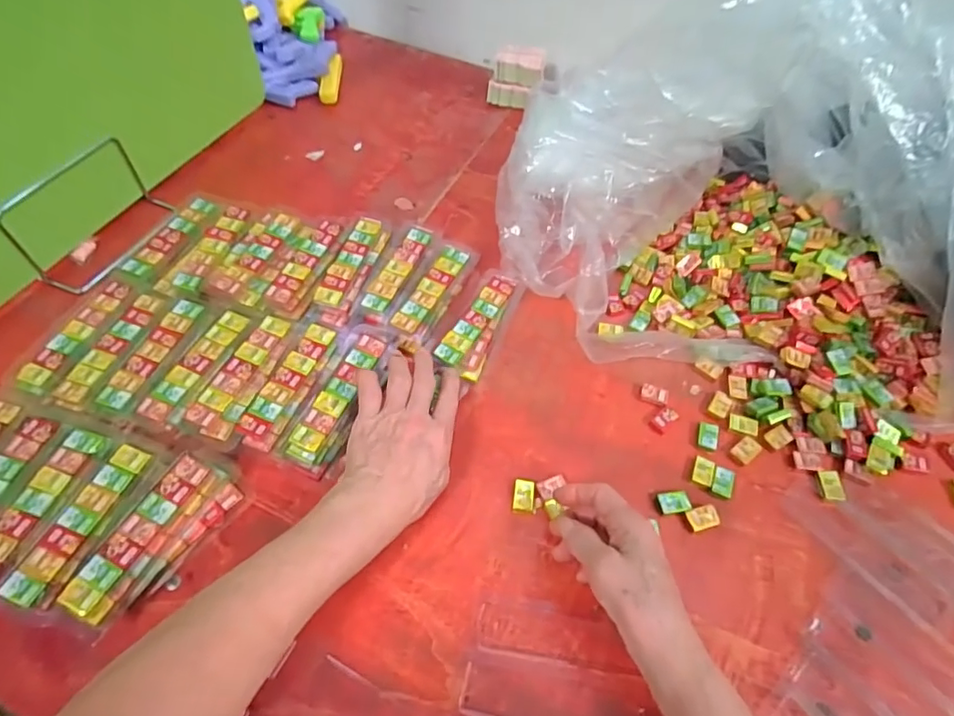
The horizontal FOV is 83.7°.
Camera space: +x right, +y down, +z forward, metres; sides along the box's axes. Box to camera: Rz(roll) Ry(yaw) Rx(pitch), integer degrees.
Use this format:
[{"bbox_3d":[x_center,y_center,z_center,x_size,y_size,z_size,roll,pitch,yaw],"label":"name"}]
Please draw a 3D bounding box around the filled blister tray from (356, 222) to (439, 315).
[{"bbox_3d":[-0.083,-0.095,0.555,0.039,0.011,0.127,21,57,9],"label":"filled blister tray"}]

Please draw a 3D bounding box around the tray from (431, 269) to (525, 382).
[{"bbox_3d":[0.001,-0.039,0.540,0.053,0.026,0.135,21,57,12],"label":"tray"}]

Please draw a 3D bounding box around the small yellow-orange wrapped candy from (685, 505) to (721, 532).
[{"bbox_3d":[0.188,0.133,0.443,0.025,0.005,0.018,-10,57,-10],"label":"small yellow-orange wrapped candy"}]

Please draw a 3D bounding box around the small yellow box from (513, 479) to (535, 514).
[{"bbox_3d":[0.040,0.115,0.447,0.017,0.005,0.027,9,55,3],"label":"small yellow box"}]

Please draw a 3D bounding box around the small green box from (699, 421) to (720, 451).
[{"bbox_3d":[0.212,0.071,0.487,0.018,0.004,0.027,14,56,7],"label":"small green box"}]

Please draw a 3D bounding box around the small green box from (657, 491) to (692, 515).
[{"bbox_3d":[0.167,0.121,0.449,0.027,0.005,0.019,-5,56,-6],"label":"small green box"}]

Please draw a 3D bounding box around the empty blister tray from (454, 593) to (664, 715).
[{"bbox_3d":[0.060,0.224,0.377,0.134,0.007,0.087,12,56,6],"label":"empty blister tray"}]

